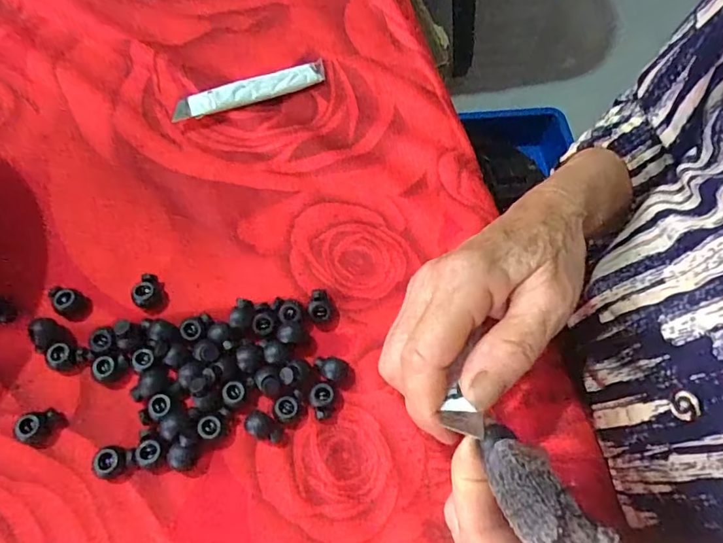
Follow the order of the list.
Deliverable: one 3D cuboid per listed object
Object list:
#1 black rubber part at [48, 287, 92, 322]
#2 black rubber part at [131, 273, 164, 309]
[{"bbox_3d":[-0.162,0.017,0.265,0.021,0.011,0.014,35,67,14],"label":"black rubber part"},{"bbox_3d":[-0.120,0.011,0.270,0.013,0.012,0.018,-6,64,-5],"label":"black rubber part"}]

